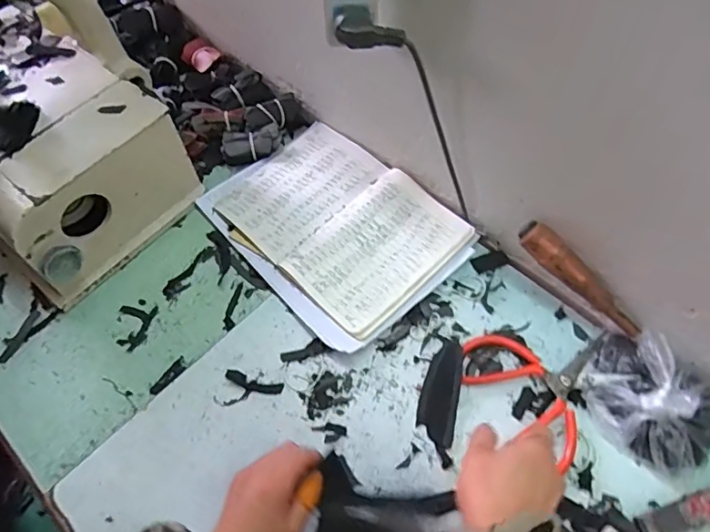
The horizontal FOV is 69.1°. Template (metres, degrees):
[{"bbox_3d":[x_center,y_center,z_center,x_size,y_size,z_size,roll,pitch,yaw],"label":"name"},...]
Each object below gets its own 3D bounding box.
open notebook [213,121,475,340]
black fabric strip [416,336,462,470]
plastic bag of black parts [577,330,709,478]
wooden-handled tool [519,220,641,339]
[{"bbox_3d":[-0.020,-0.063,0.659,0.280,0.021,0.201,41,71,20],"label":"open notebook"},{"bbox_3d":[0.091,0.142,0.552,0.040,0.009,0.128,10,63,6],"label":"black fabric strip"},{"bbox_3d":[0.297,0.129,0.509,0.101,0.077,0.142,-37,68,-16],"label":"plastic bag of black parts"},{"bbox_3d":[0.238,0.014,0.546,0.156,0.022,0.027,43,71,0],"label":"wooden-handled tool"}]

